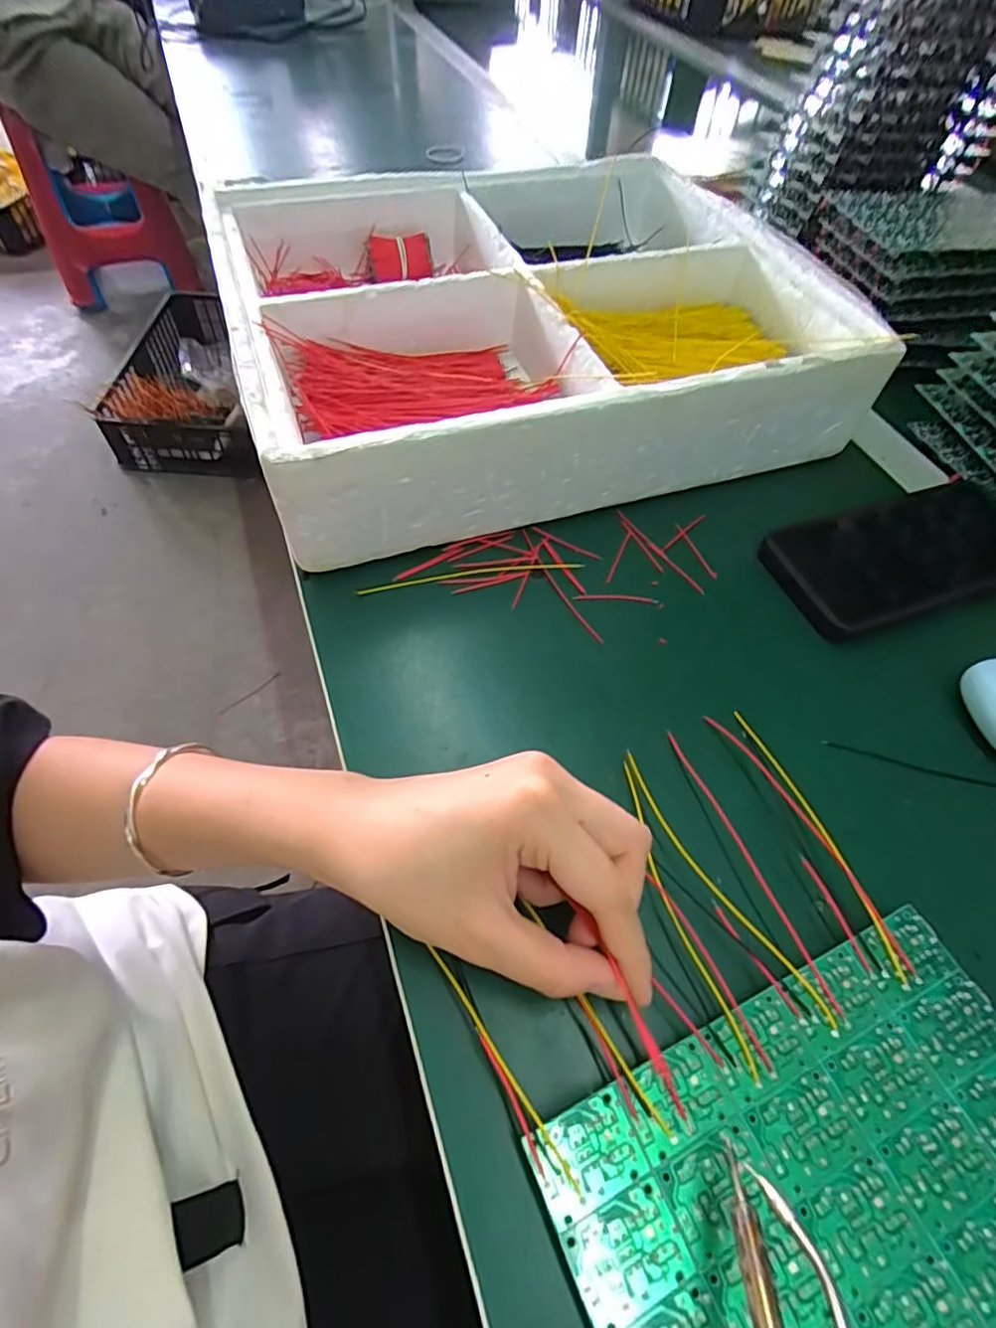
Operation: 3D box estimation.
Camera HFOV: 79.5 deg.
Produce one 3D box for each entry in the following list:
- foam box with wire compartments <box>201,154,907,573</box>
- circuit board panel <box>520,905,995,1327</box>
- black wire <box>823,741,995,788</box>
[{"bbox_3d":[0.011,-0.243,0.420,0.358,0.081,0.330,-16,59,-12],"label":"foam box with wire compartments"},{"bbox_3d":[0.107,0.164,0.192,0.173,0.004,0.100,-20,60,-15],"label":"circuit board panel"},{"bbox_3d":[0.209,0.051,0.287,0.100,0.004,0.005,14,58,7],"label":"black wire"}]

